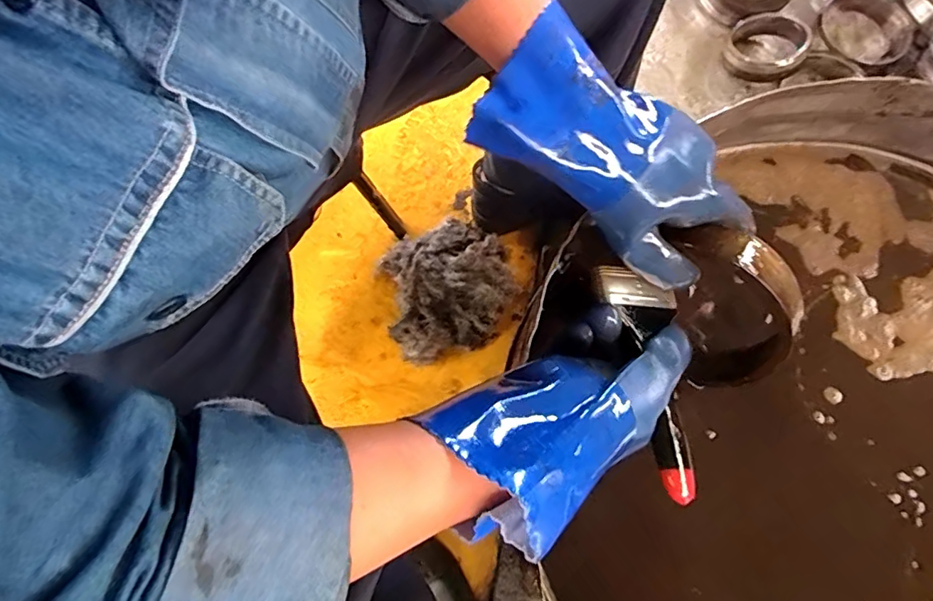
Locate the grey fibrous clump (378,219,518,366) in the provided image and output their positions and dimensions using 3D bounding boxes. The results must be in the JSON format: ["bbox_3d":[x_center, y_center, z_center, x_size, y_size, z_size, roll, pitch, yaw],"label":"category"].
[{"bbox_3d":[-0.025,-0.025,0.760,0.188,0.081,0.189,0,74,1],"label":"grey fibrous clump"}]

